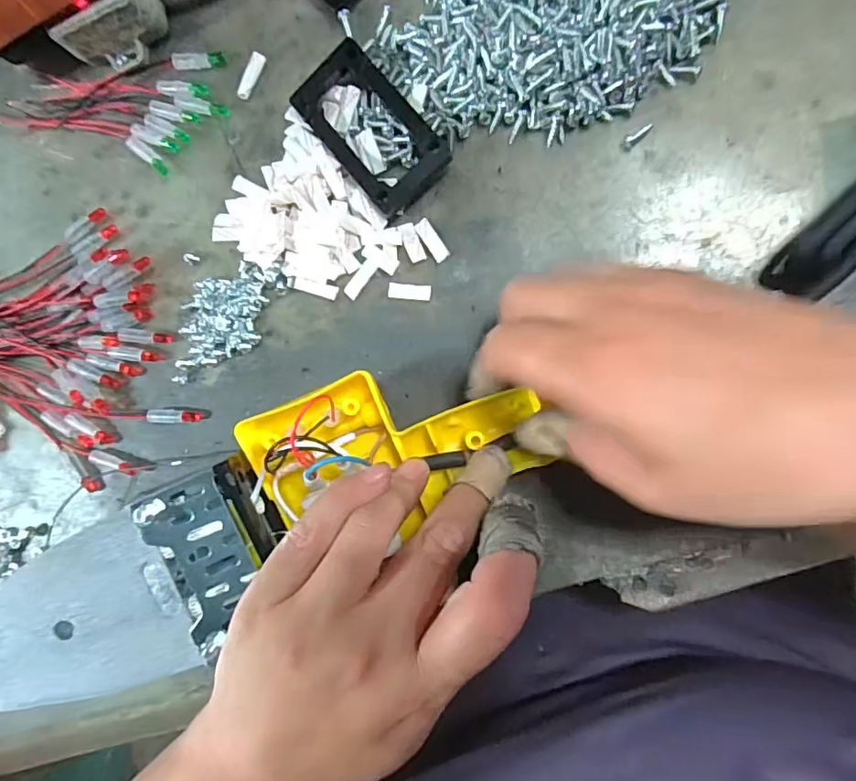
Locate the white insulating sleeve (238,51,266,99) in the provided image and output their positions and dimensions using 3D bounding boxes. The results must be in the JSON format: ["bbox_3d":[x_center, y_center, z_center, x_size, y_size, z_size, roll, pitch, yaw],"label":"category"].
[{"bbox_3d":[-0.087,-0.155,0.257,0.007,0.004,0.023,25,93,9],"label":"white insulating sleeve"}]

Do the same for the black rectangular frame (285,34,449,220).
[{"bbox_3d":[-0.026,-0.120,0.240,0.041,0.012,0.074,-41,83,7],"label":"black rectangular frame"}]

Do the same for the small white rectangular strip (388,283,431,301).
[{"bbox_3d":[-0.009,-0.046,0.242,0.019,0.004,0.007,5,90,10],"label":"small white rectangular strip"}]

